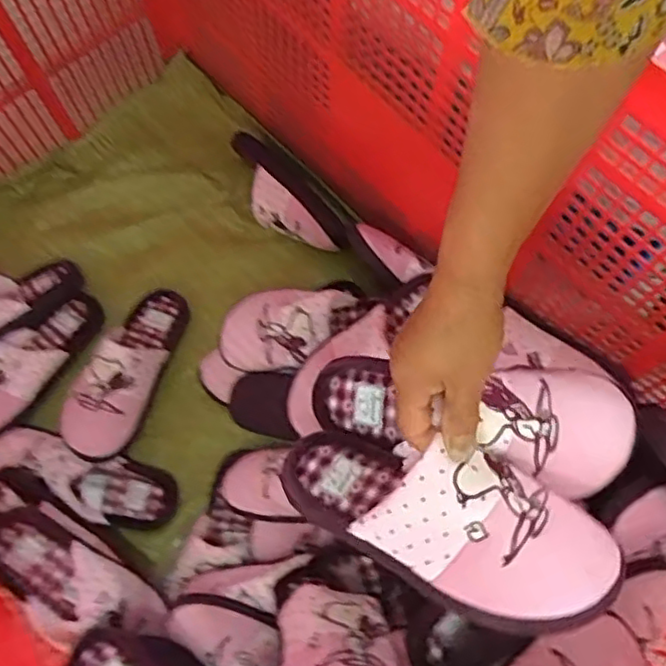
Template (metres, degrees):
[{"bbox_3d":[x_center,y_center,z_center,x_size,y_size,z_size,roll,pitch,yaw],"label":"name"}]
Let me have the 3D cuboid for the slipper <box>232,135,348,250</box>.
[{"bbox_3d":[-0.072,-0.199,0.930,0.094,0.078,0.247,-35,74,-12],"label":"slipper"}]

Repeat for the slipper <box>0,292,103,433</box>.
[{"bbox_3d":[-0.407,0.039,0.850,0.096,0.045,0.238,37,74,12],"label":"slipper"}]

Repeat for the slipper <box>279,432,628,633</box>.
[{"bbox_3d":[0.068,0.125,0.458,0.235,0.075,0.097,13,68,34],"label":"slipper"}]

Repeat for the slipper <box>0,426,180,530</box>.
[{"bbox_3d":[-0.314,0.179,0.811,0.239,0.045,0.082,19,72,6],"label":"slipper"}]

